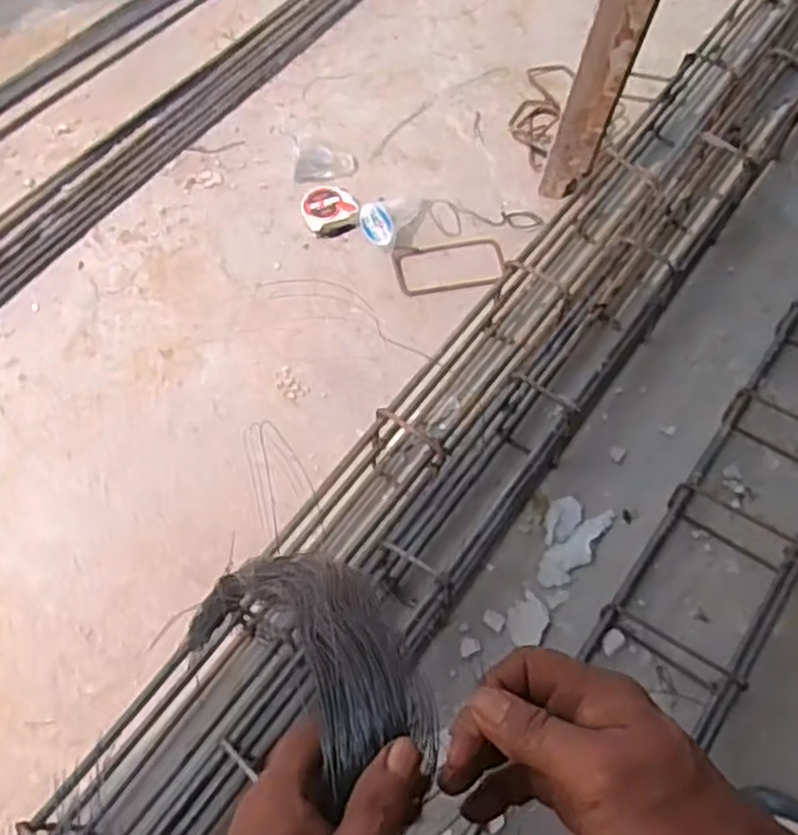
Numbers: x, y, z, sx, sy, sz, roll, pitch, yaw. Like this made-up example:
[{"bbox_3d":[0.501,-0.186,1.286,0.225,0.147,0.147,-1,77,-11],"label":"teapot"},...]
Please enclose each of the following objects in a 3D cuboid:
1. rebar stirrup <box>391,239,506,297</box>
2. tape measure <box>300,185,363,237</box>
[{"bbox_3d":[0.075,-0.220,1.092,0.161,0.009,0.094,-9,59,-2],"label":"rebar stirrup"},{"bbox_3d":[-0.103,-0.310,1.134,0.084,0.040,0.065,-8,59,-1],"label":"tape measure"}]

